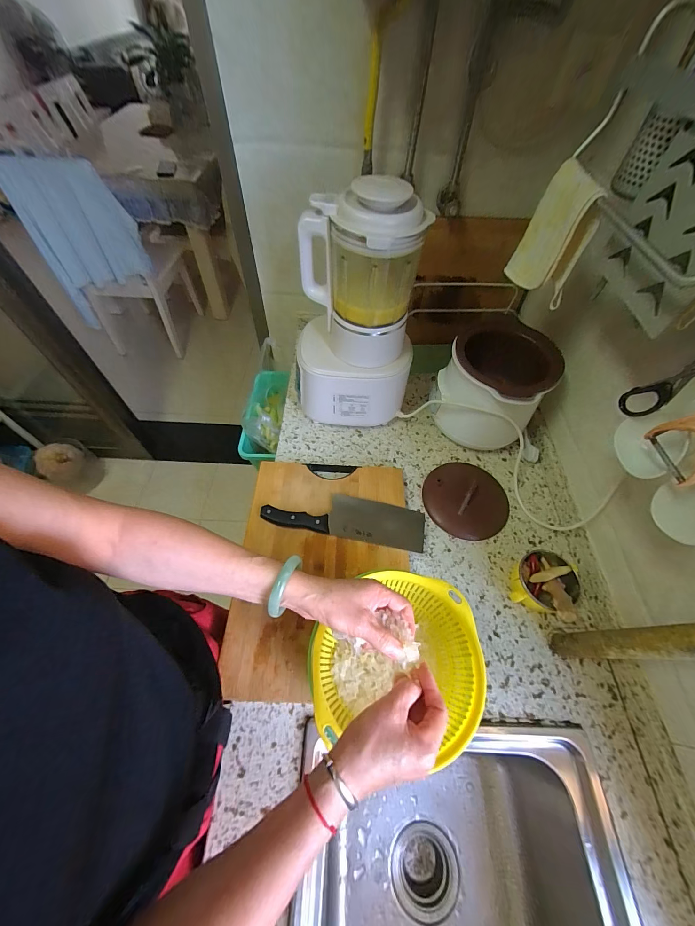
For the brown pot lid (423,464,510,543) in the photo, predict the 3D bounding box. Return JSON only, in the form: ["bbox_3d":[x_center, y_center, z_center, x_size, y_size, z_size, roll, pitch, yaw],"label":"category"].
[{"bbox_3d":[0.240,0.065,0.643,0.165,0.042,0.162,1,57,-2],"label":"brown pot lid"}]

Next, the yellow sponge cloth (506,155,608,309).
[{"bbox_3d":[0.305,-0.334,0.478,0.050,0.147,0.122,-15,59,-12],"label":"yellow sponge cloth"}]

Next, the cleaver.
[{"bbox_3d":[-0.002,0.099,0.601,0.291,0.016,0.086,12,54,1],"label":"cleaver"}]

